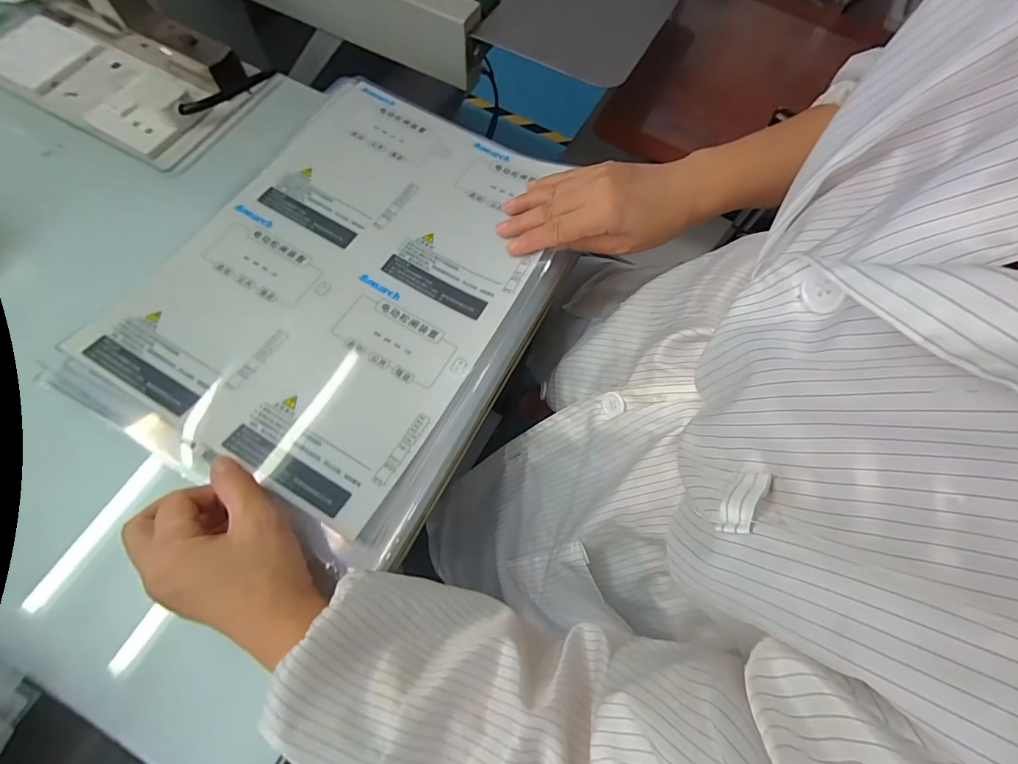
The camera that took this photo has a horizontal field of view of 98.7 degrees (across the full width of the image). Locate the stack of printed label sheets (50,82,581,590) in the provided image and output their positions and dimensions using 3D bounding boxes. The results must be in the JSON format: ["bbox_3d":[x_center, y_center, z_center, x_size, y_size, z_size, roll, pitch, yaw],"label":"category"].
[{"bbox_3d":[-0.131,-0.087,0.373,0.315,0.024,0.373,30,70,9],"label":"stack of printed label sheets"}]

